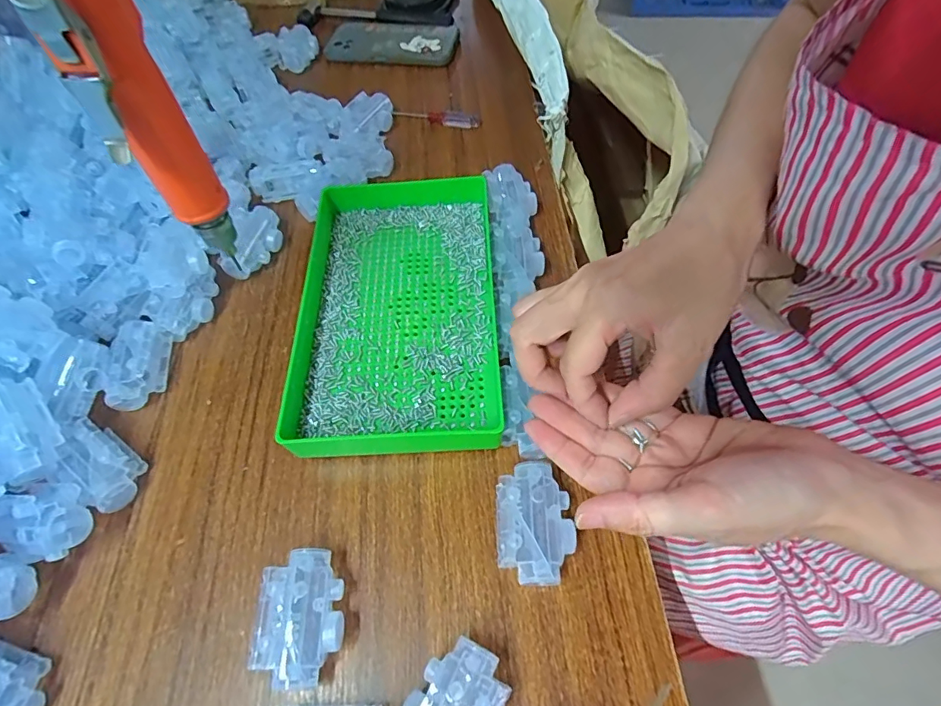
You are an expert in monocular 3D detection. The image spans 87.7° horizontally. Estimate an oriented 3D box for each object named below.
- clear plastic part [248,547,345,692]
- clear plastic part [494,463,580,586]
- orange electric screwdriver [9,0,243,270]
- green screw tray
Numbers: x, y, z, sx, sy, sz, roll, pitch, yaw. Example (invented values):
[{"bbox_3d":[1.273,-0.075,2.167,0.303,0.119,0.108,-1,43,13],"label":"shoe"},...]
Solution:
[{"bbox_3d":[-0.096,0.151,0.282,0.045,0.030,0.068,-4,58,1],"label":"clear plastic part"},{"bbox_3d":[0.040,0.105,0.303,0.046,0.029,0.069,-1,58,2],"label":"clear plastic part"},{"bbox_3d":[-0.168,-0.129,0.242,0.032,0.200,0.039,-10,58,-3],"label":"orange electric screwdriver"},{"bbox_3d":[-0.058,-0.037,0.390,0.152,0.041,0.241,-3,58,1],"label":"green screw tray"}]

